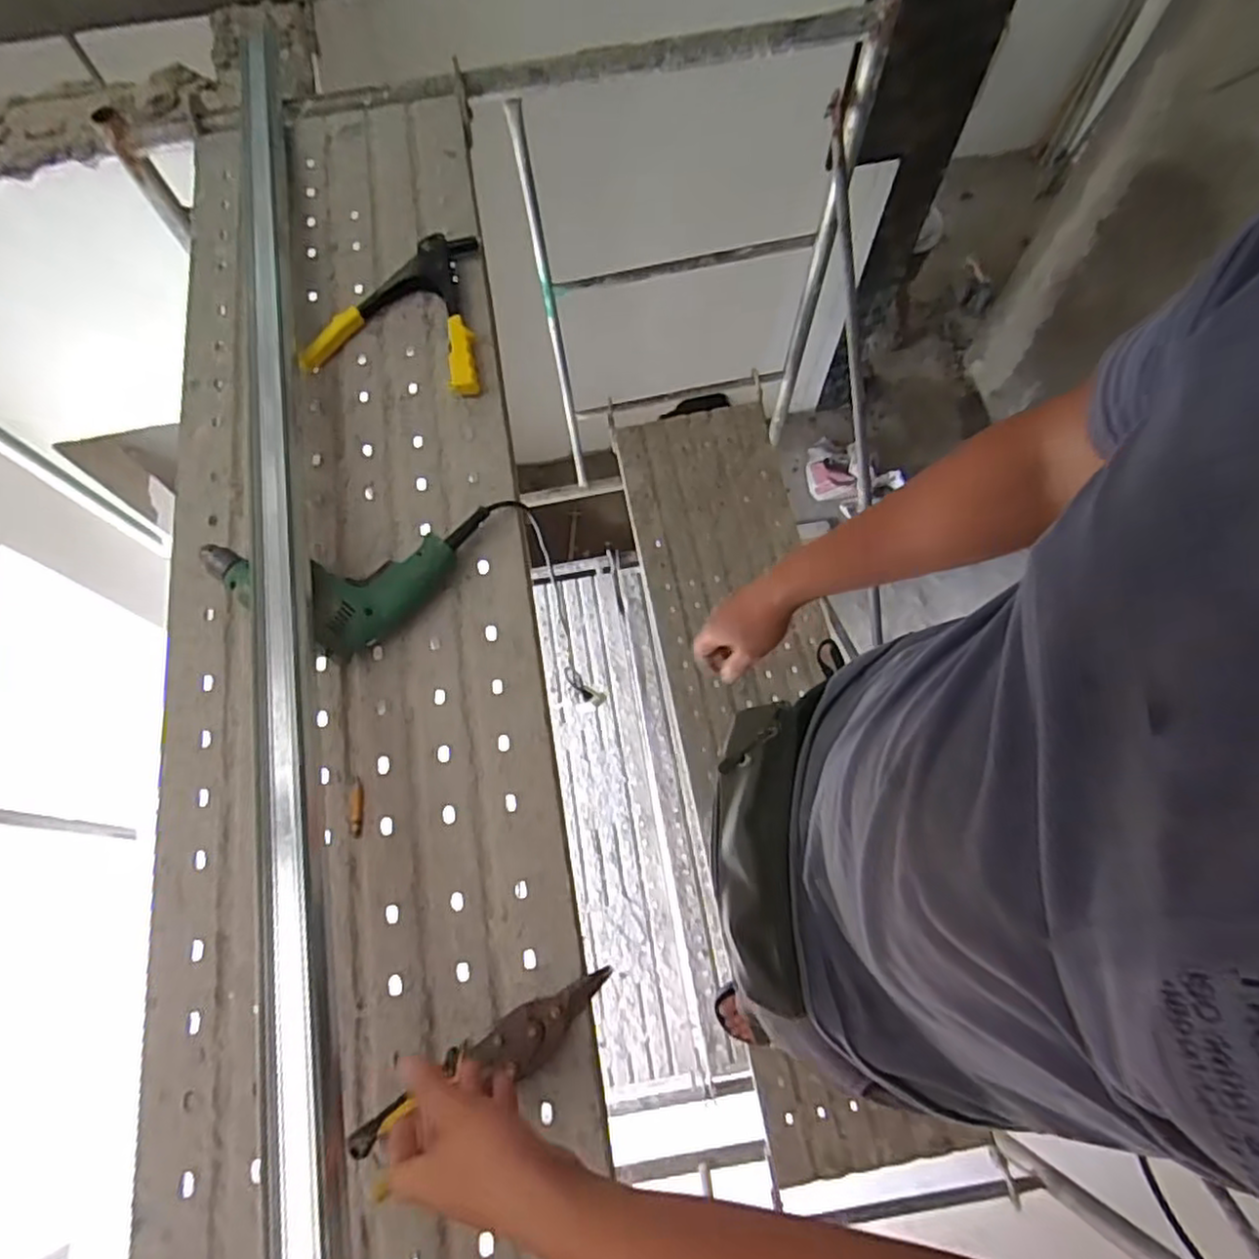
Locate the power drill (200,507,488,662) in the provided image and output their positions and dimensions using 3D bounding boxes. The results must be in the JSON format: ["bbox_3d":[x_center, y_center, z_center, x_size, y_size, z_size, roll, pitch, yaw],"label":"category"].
[{"bbox_3d":[-0.300,-0.044,0.745,0.302,0.066,0.147,-12,69,-3],"label":"power drill"}]

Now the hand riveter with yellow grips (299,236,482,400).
[{"bbox_3d":[-0.301,-0.396,0.867,0.216,0.031,0.232,-4,69,0],"label":"hand riveter with yellow grips"}]

